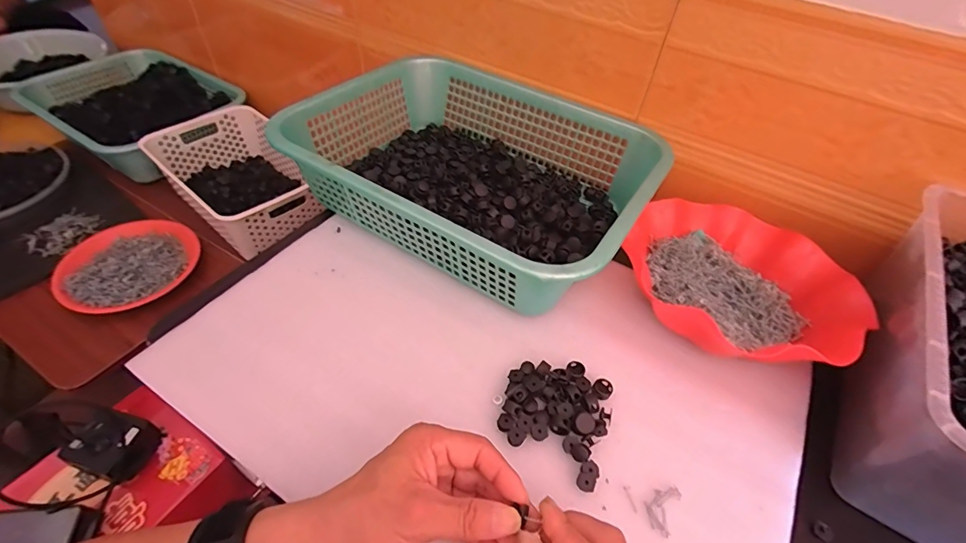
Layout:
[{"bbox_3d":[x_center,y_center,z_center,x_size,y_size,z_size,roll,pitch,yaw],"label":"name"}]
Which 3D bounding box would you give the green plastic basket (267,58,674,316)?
[{"bbox_3d":[-0.009,-0.126,0.521,0.385,0.101,0.298,28,53,19],"label":"green plastic basket"}]

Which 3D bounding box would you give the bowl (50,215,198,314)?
[{"bbox_3d":[-0.569,-0.013,0.721,0.187,0.034,0.196,-18,53,-19],"label":"bowl"}]

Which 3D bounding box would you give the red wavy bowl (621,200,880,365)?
[{"bbox_3d":[0.256,0.004,0.442,0.202,0.062,0.217,2,49,-2],"label":"red wavy bowl"}]

